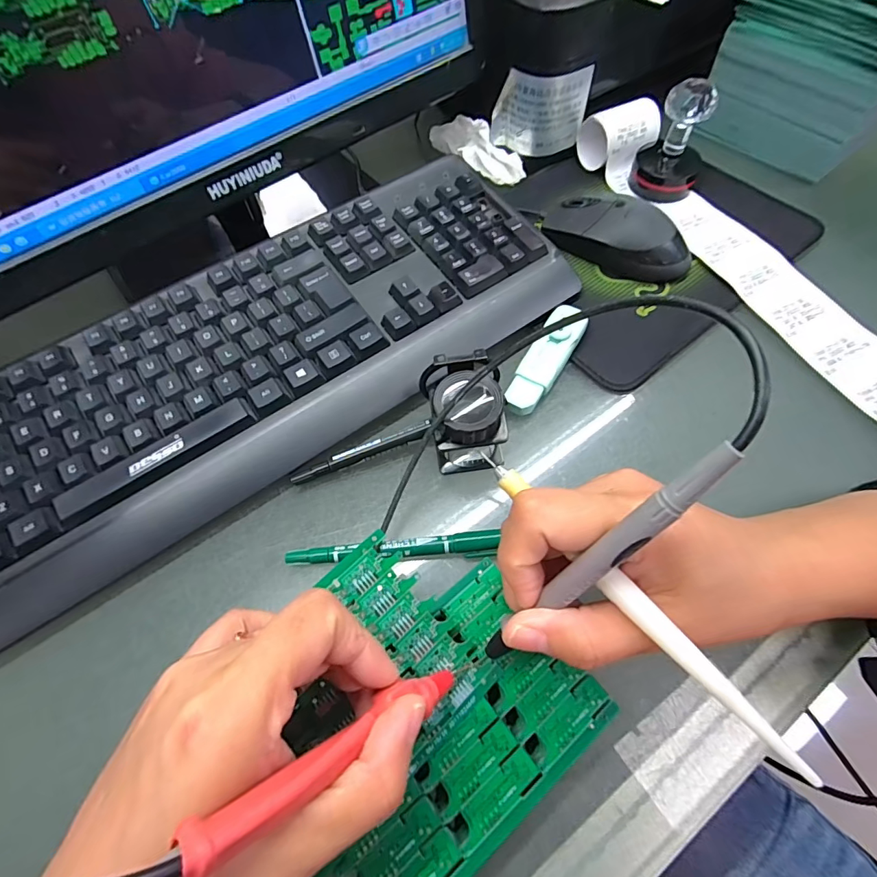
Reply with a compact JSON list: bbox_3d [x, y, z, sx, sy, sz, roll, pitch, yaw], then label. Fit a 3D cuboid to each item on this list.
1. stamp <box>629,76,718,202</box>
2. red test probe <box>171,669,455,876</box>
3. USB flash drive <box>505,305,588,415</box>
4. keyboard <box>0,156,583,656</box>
[{"bbox_3d":[0.192,-0.242,0.368,0.052,0.075,0.054,22,65,14],"label":"stamp"},{"bbox_3d":[-0.026,0.100,0.155,0.013,0.118,0.013,-49,64,23],"label":"red test probe"},{"bbox_3d":[0.073,-0.054,0.308,0.026,0.011,0.089,31,76,3],"label":"USB flash drive"},{"bbox_3d":[-0.114,-0.053,0.305,0.423,0.042,0.150,-33,65,-14],"label":"keyboard"}]

